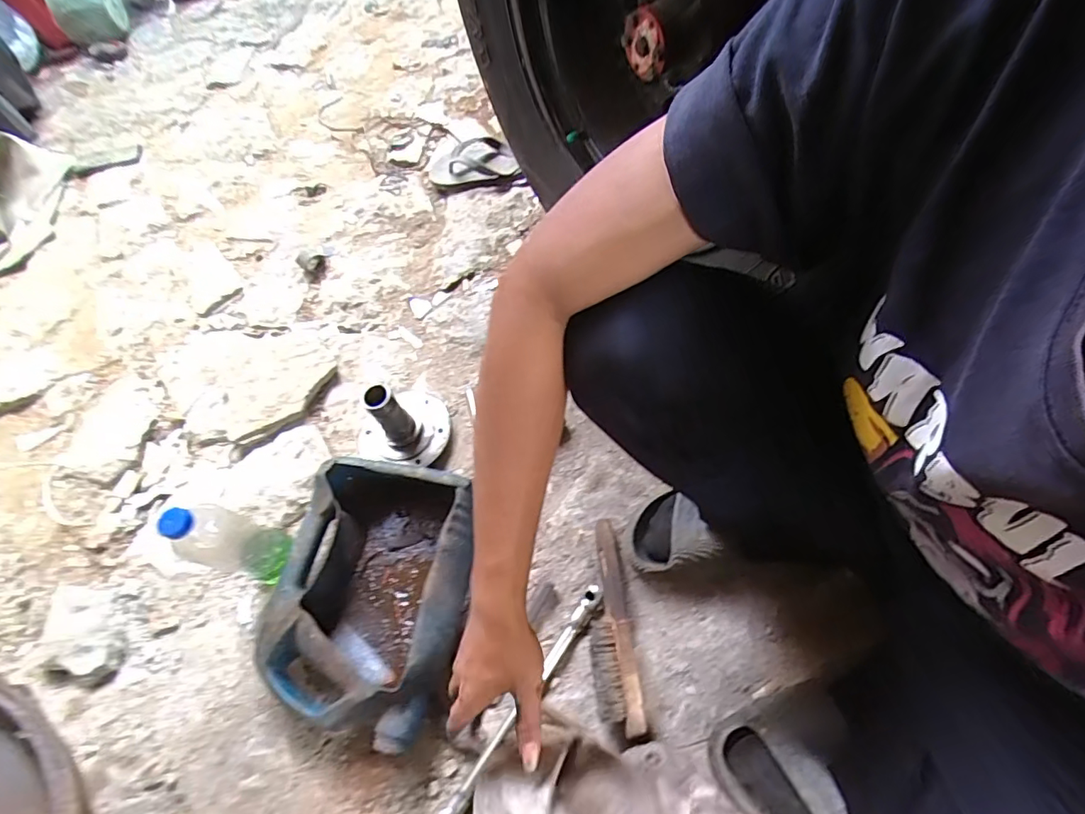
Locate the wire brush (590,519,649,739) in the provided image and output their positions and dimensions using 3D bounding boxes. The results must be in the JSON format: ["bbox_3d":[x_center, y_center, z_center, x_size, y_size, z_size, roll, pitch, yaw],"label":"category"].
[{"bbox_3d":[0.082,0.260,0.640,0.054,0.040,0.234,-8,61,5],"label":"wire brush"}]

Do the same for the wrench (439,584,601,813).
[{"bbox_3d":[-0.021,0.342,0.607,0.022,0.027,0.305,33,68,18],"label":"wrench"}]

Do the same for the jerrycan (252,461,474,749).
[{"bbox_3d":[-0.215,0.229,0.664,0.231,0.091,0.299,9,64,8],"label":"jerrycan"}]

